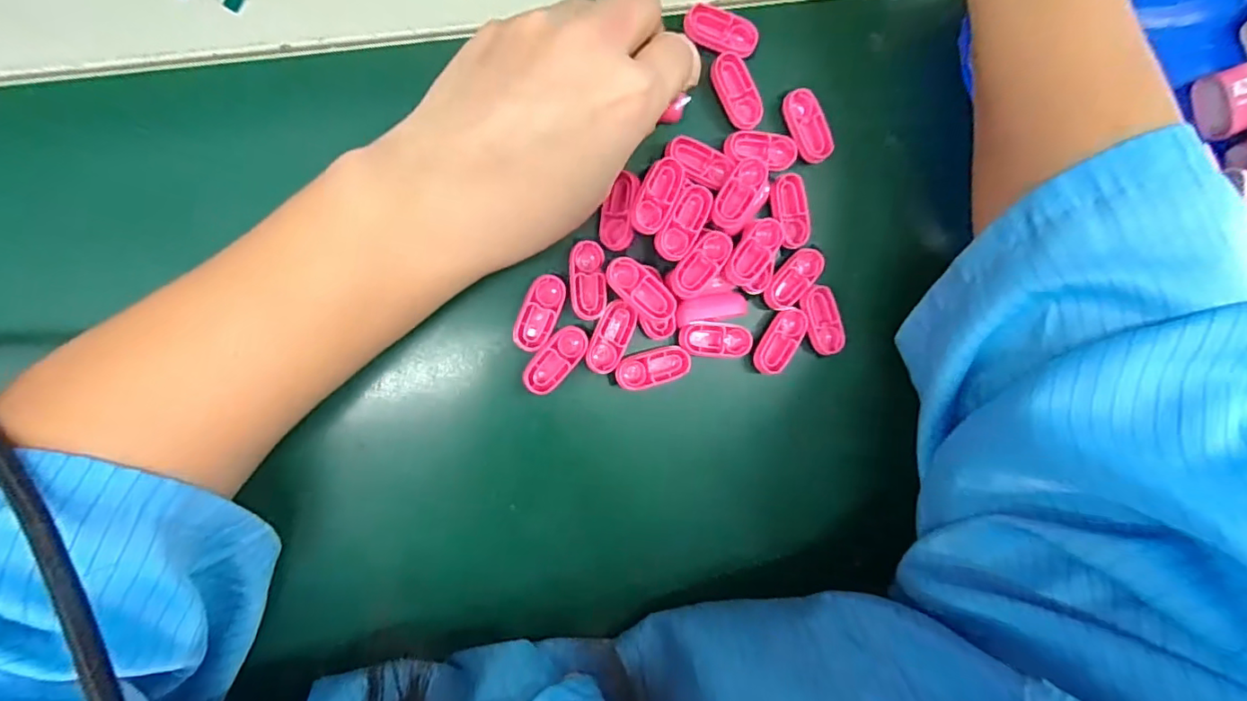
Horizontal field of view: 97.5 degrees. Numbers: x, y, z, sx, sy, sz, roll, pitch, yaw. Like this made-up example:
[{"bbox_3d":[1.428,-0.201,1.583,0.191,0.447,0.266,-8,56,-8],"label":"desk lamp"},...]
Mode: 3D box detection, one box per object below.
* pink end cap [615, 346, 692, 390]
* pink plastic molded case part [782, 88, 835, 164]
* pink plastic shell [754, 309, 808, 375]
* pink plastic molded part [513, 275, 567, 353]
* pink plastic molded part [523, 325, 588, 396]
[{"bbox_3d":[0.014,0.008,0.250,0.035,0.004,0.015,-16,93,-8],"label":"pink end cap"},{"bbox_3d":[0.087,-0.106,0.256,0.016,0.004,0.034,-29,95,-7],"label":"pink plastic molded case part"},{"bbox_3d":[0.075,-0.005,0.262,0.016,0.006,0.034,32,86,-8],"label":"pink plastic shell"},{"bbox_3d":[-0.036,-0.016,0.236,0.016,0.004,0.034,21,88,-8],"label":"pink plastic molded part"},{"bbox_3d":[-0.030,0.004,0.239,0.015,0.004,0.034,41,85,-7],"label":"pink plastic molded part"}]

